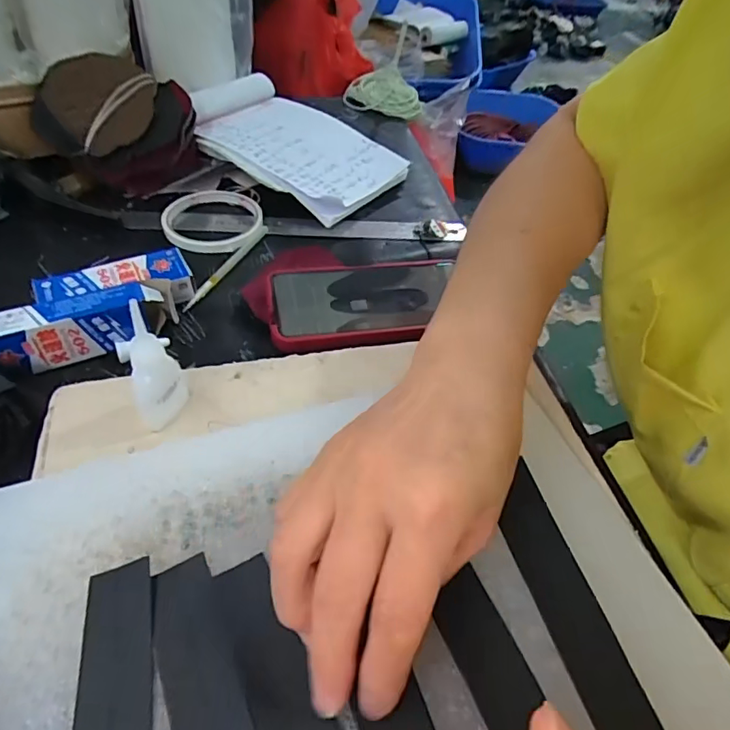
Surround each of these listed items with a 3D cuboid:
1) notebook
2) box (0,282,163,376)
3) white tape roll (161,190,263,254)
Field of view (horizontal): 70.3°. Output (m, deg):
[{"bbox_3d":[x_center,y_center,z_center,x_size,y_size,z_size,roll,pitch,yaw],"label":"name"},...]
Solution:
[{"bbox_3d":[-0.066,-0.218,0.527,0.184,0.033,0.140,30,51,20],"label":"notebook"},{"bbox_3d":[-0.193,-0.024,0.344,0.109,0.038,0.025,-19,52,-23],"label":"box"},{"bbox_3d":[-0.137,-0.132,0.466,0.085,0.010,0.088,-1,47,-8],"label":"white tape roll"}]

